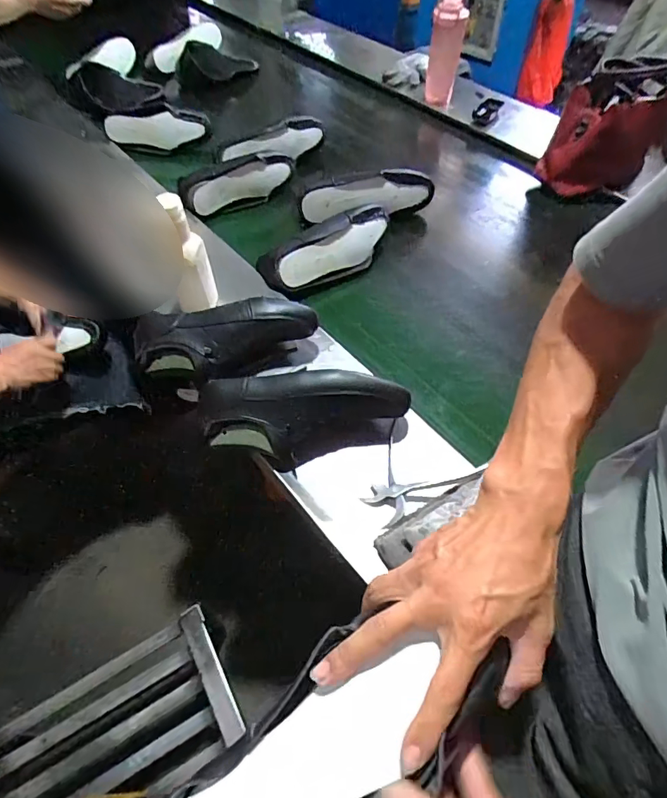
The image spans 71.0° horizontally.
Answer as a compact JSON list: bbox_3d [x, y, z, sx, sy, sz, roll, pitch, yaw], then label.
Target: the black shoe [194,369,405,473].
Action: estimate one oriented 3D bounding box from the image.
[{"bbox_3d":[-0.037,0.030,0.654,0.279,0.112,0.094,-8,54,-6],"label":"black shoe"}]

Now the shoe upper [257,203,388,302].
[{"bbox_3d":[-0.006,-0.275,0.885,0.281,0.096,0.082,-33,60,-22],"label":"shoe upper"}]

